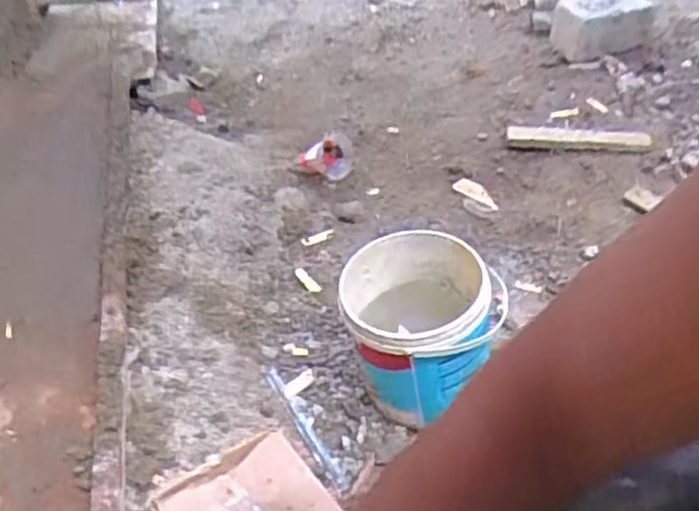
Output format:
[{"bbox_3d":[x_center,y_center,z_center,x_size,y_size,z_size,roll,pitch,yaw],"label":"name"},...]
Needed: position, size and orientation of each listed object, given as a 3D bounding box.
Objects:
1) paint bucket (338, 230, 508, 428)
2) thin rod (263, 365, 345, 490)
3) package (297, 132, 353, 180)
[{"bbox_3d":[0.077,0.088,0.870,0.165,0.197,0.175,-7,42,3],"label":"paint bucket"},{"bbox_3d":[-0.059,0.218,0.885,0.017,0.014,0.199,-27,45,-18],"label":"thin rod"},{"bbox_3d":[-0.047,-0.192,1.277,0.101,0.073,0.081,-6,42,4],"label":"package"}]

